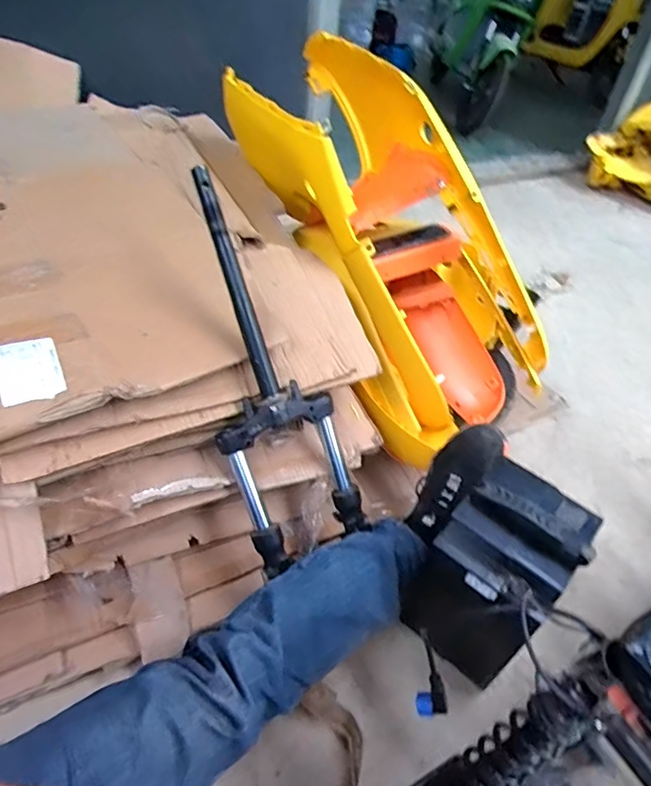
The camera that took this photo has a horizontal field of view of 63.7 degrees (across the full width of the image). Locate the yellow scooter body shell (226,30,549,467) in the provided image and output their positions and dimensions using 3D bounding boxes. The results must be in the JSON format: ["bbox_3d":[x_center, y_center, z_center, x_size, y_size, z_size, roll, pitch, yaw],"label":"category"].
[{"bbox_3d":[0.132,-0.329,1.067,0.436,0.473,0.721,-19,50,-23],"label":"yellow scooter body shell"}]

